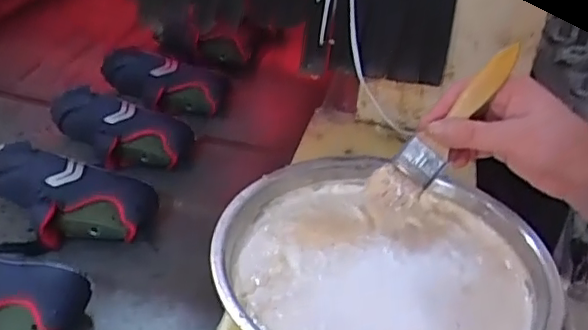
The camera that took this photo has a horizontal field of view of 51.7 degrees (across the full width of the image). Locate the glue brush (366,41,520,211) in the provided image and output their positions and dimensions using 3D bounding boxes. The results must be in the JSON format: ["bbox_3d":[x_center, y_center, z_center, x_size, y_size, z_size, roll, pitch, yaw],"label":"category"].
[{"bbox_3d":[0.114,-0.027,0.457,0.036,0.152,0.015,41,12,7],"label":"glue brush"}]

